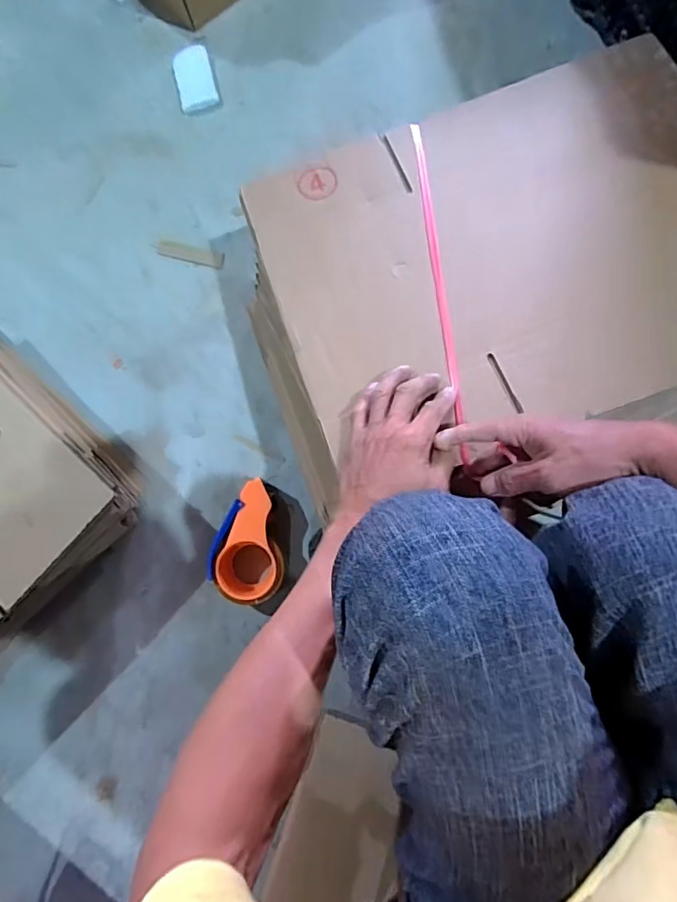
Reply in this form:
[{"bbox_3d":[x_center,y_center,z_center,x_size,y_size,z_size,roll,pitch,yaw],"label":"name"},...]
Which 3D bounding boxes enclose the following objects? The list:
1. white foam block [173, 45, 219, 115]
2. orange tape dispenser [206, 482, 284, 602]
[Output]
[{"bbox_3d":[-0.231,-0.598,0.840,0.060,0.011,0.108,-15,80,2],"label":"white foam block"},{"bbox_3d":[-0.114,0.122,0.692,0.088,0.057,0.156,11,82,6],"label":"orange tape dispenser"}]

